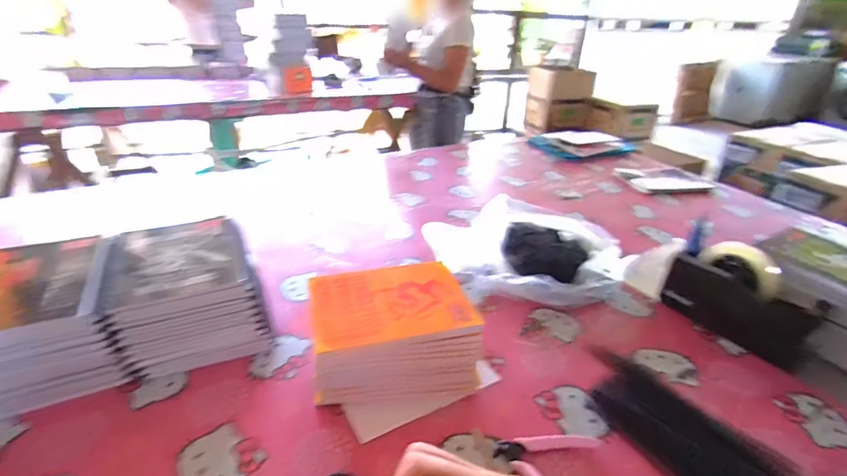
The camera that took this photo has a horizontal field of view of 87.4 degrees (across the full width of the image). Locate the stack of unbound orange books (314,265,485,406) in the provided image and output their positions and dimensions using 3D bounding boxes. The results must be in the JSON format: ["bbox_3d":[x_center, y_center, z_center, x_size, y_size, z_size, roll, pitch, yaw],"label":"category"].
[{"bbox_3d":[-0.040,0.128,0.575,0.200,0.104,0.166,-4,29,-13],"label":"stack of unbound orange books"}]

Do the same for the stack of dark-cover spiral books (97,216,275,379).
[{"bbox_3d":[-0.323,0.073,0.625,0.179,0.111,0.192,-10,31,-22],"label":"stack of dark-cover spiral books"}]

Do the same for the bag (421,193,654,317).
[{"bbox_3d":[0.204,0.026,0.820,0.374,0.067,0.273,1,29,-4],"label":"bag"}]

